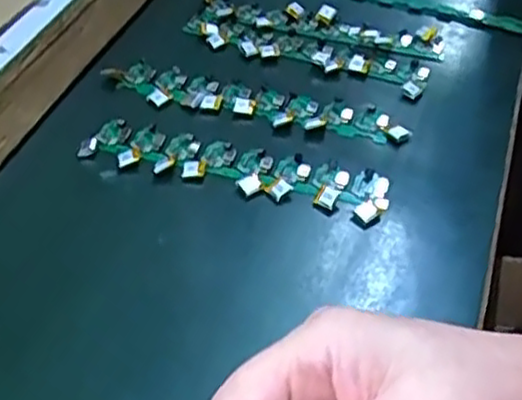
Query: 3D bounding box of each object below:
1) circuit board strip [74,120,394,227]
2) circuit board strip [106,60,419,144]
[{"bbox_3d":[-0.021,-0.024,0.526,0.222,0.010,0.045,12,46,14],"label":"circuit board strip"},{"bbox_3d":[-0.007,-0.081,0.579,0.243,0.008,0.045,11,46,13],"label":"circuit board strip"}]

